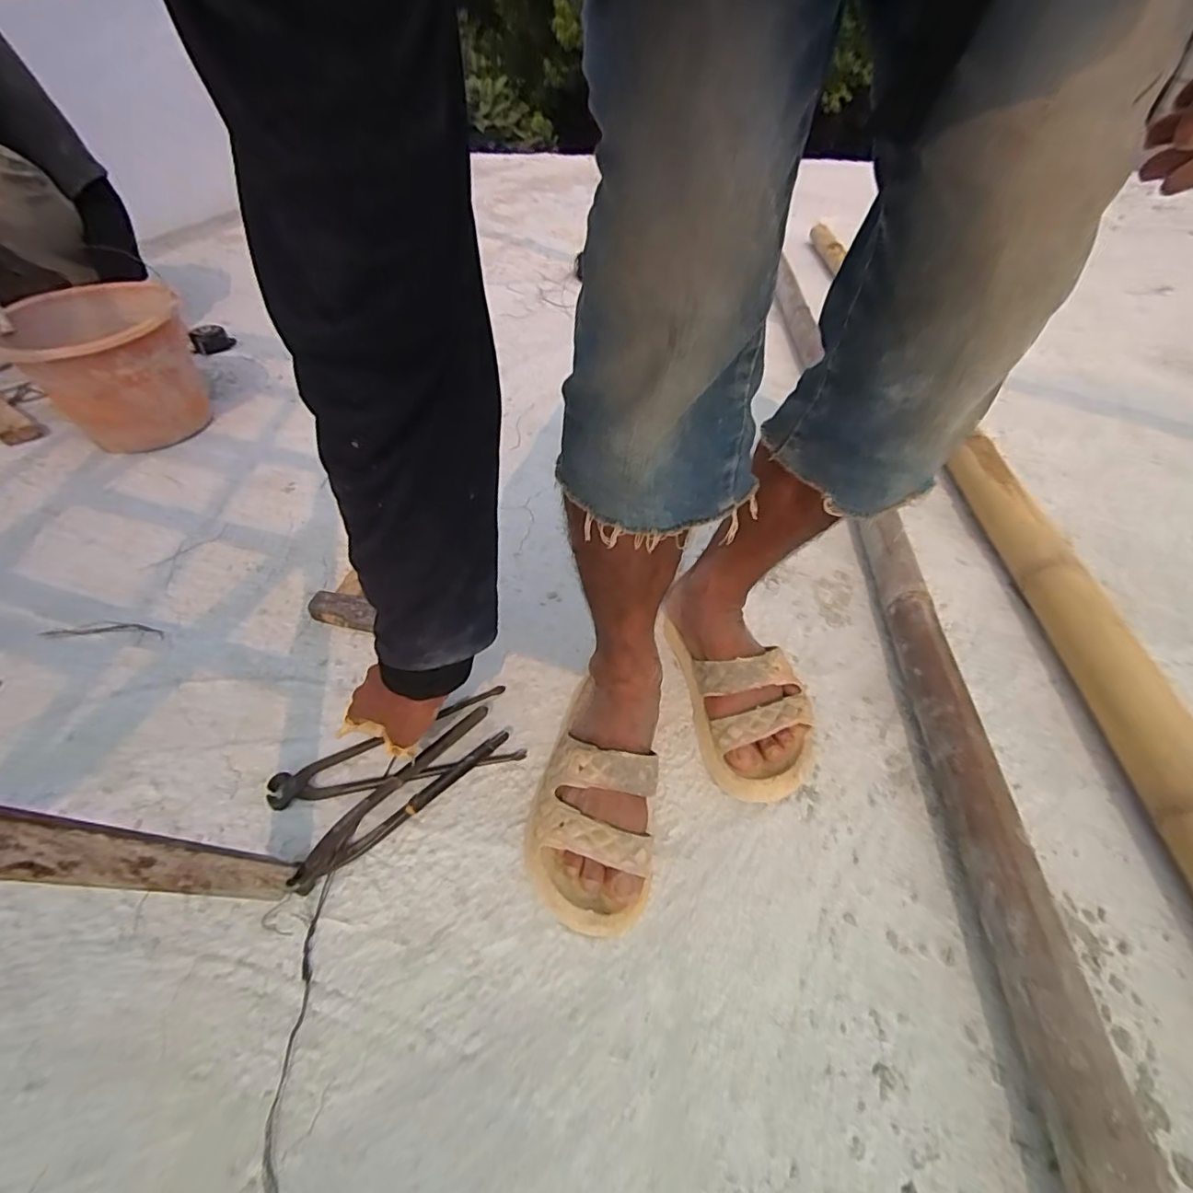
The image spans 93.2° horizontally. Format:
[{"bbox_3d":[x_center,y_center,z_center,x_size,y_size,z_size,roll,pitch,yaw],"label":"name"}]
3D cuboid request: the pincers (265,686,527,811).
[{"bbox_3d":[-0.203,0.157,0.572,0.241,0.022,0.093,-14,46,-15],"label":"pincers"}]

